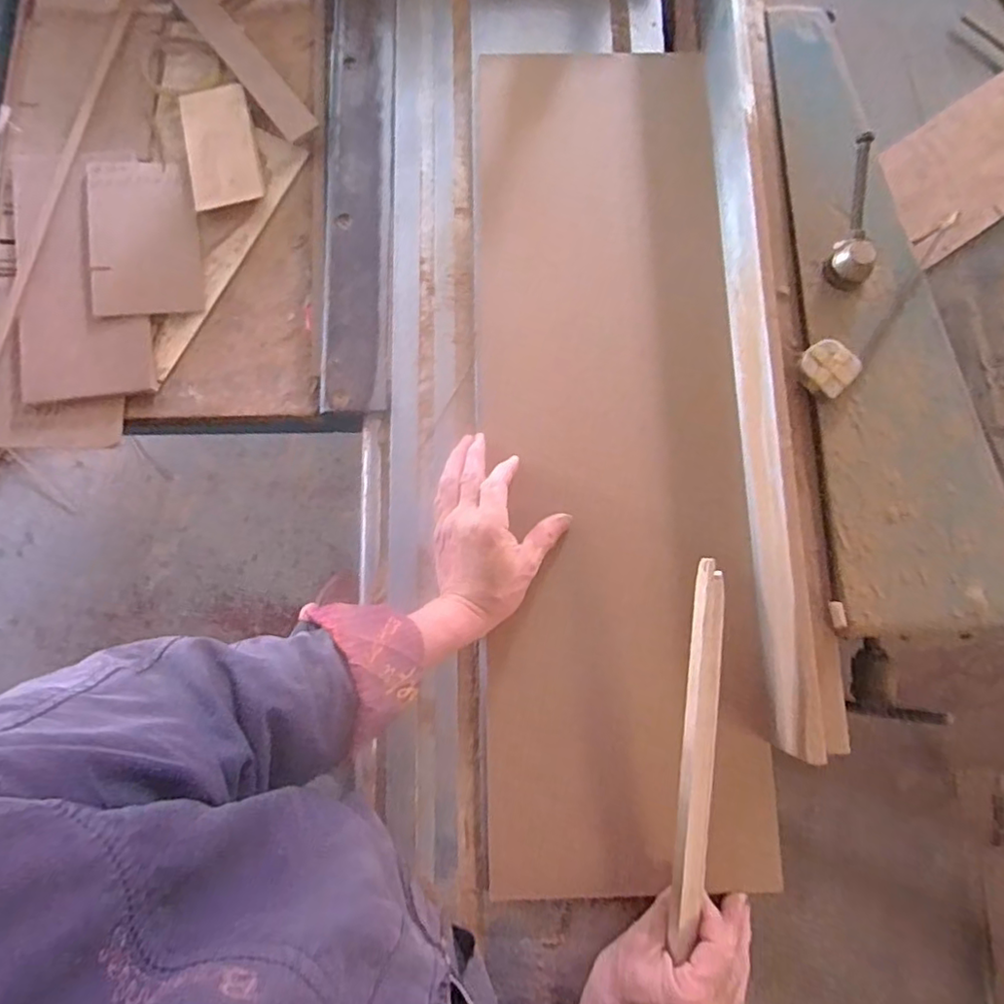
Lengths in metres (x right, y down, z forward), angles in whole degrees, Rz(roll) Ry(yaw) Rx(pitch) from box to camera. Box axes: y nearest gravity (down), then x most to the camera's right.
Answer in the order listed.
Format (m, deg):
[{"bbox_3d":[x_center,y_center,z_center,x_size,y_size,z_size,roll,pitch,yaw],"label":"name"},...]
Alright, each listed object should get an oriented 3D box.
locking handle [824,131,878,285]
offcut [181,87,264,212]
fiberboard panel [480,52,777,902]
[{"bbox_3d":[0.313,-0.252,0.525,0.029,0.036,0.118,5,95,1],"label":"locking handle"},{"bbox_3d":[-0.303,-0.382,0.645,0.070,0.012,0.140,-12,79,-2],"label":"offcut"},{"bbox_3d":[0.104,-0.069,0.562,0.234,0.025,0.795,-1,81,4],"label":"fiberboard panel"}]

